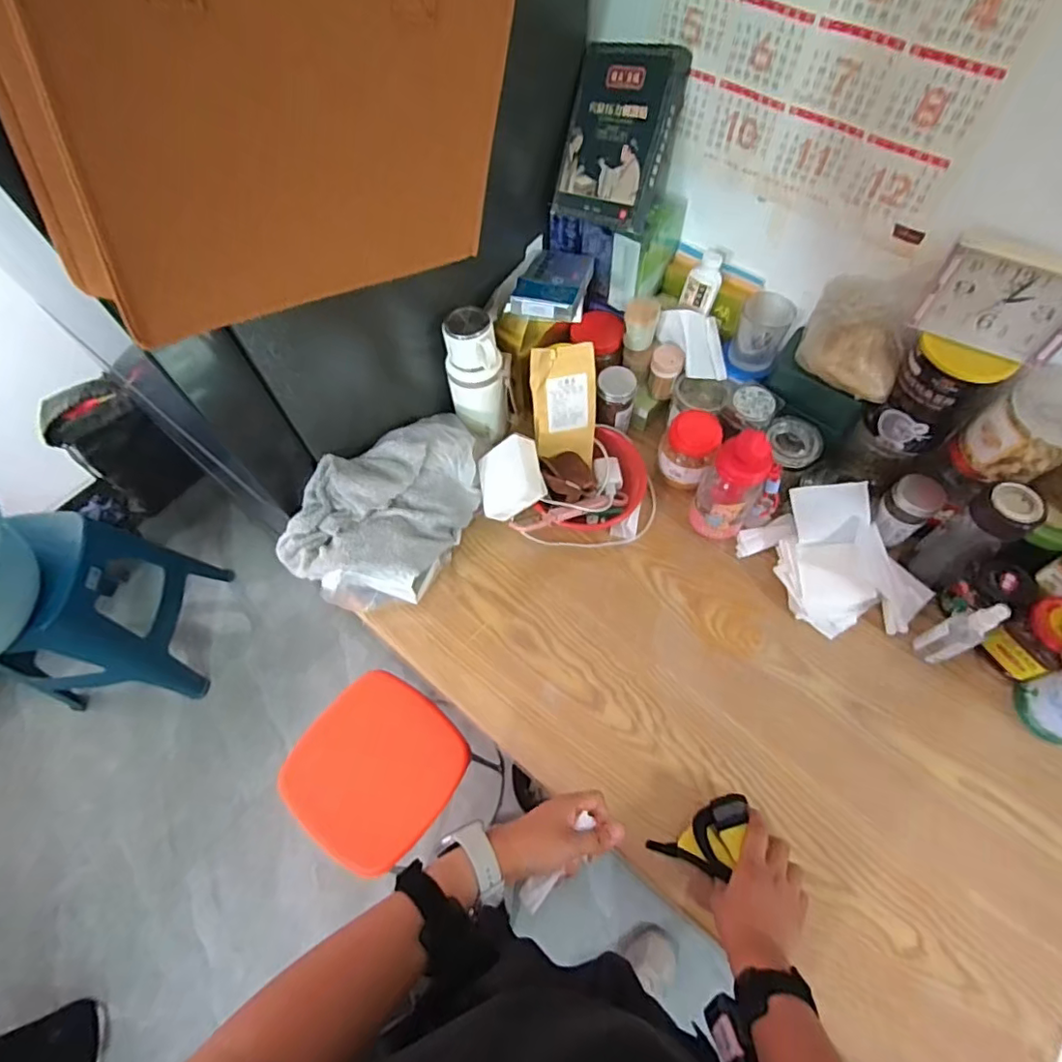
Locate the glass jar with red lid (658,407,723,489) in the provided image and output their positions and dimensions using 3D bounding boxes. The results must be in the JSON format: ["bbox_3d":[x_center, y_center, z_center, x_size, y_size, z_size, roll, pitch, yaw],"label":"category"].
[{"bbox_3d":[0.230,-0.110,0.821,0.076,0.127,0.070,-1,62,2],"label":"glass jar with red lid"}]

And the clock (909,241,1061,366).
[{"bbox_3d":[0.493,-0.239,0.575,0.135,0.105,0.030,30,68,17],"label":"clock"}]

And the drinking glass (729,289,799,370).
[{"bbox_3d":[0.334,-0.288,0.806,0.067,0.091,0.063,-1,62,2],"label":"drinking glass"}]

